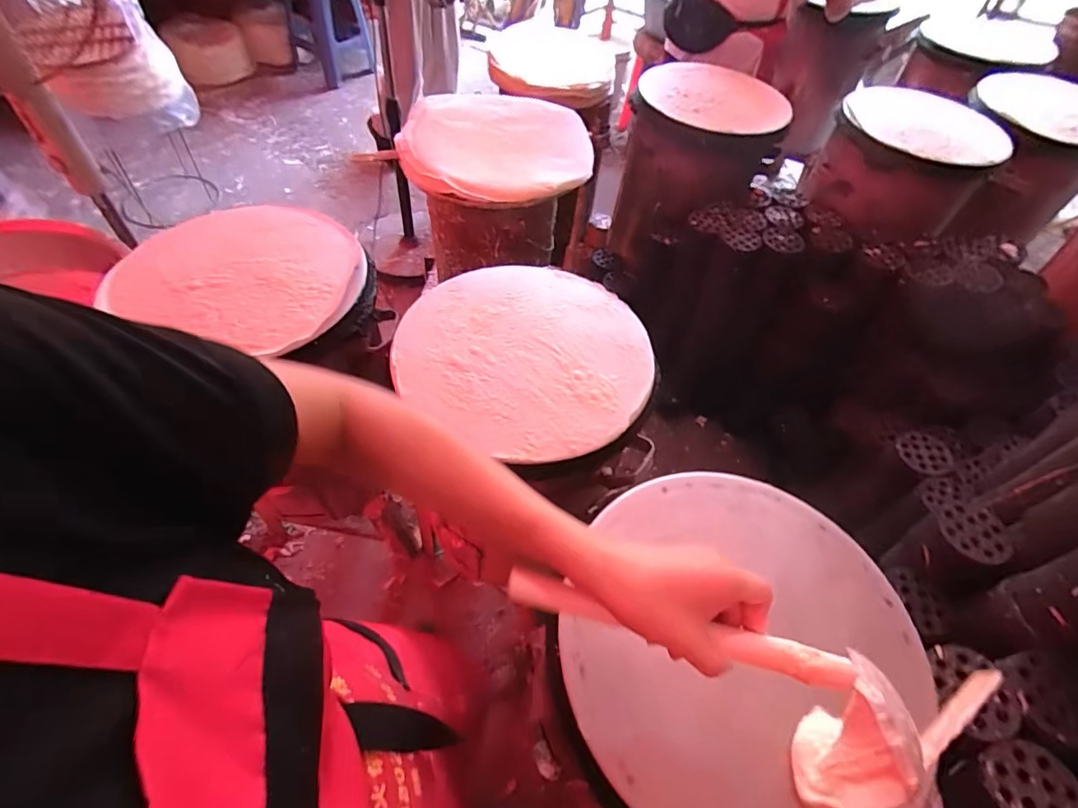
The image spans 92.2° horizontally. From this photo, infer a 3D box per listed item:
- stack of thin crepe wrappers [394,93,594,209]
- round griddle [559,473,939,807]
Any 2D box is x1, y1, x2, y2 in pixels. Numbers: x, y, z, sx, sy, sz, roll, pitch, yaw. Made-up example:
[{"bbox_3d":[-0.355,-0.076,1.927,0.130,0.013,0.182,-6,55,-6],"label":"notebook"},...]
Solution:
[{"bbox_3d":[-0.093,-0.537,1.069,0.371,0.063,0.362,-6,53,-9],"label":"stack of thin crepe wrappers"},{"bbox_3d":[0.212,0.243,0.535,0.345,0.028,0.370,2,52,-3],"label":"round griddle"}]

